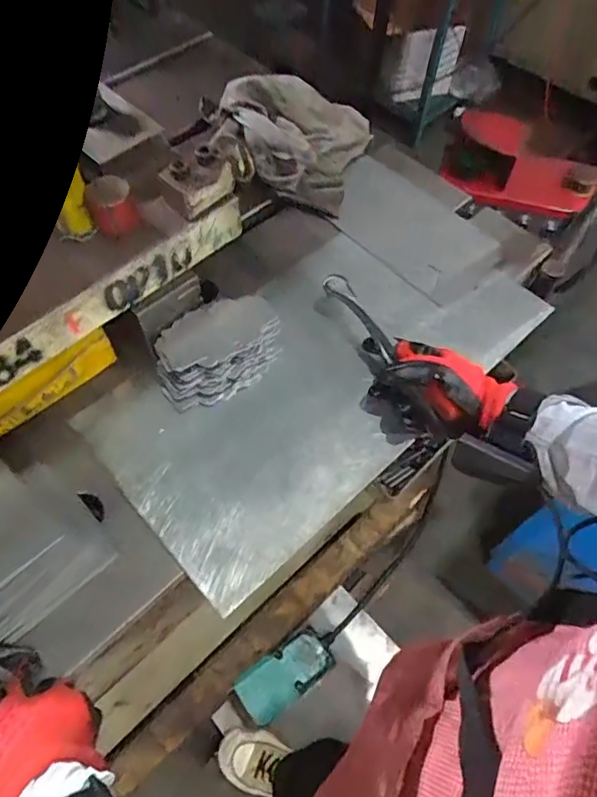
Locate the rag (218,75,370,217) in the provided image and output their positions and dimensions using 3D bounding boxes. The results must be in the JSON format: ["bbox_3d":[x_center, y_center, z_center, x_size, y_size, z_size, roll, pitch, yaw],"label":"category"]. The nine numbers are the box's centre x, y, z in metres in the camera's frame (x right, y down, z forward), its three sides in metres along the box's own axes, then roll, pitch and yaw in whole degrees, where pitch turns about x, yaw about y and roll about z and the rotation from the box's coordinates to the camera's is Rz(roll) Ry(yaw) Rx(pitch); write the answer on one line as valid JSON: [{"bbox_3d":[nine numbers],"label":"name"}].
[{"bbox_3d":[-0.007,-0.366,0.730,0.222,0.060,0.184,29,65,16],"label":"rag"}]

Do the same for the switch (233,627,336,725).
[{"bbox_3d":[-0.024,0.563,1.093,0.201,0.114,0.102,-34,65,-17],"label":"switch"}]

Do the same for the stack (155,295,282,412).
[{"bbox_3d":[-0.083,-0.052,0.570,0.143,0.056,0.091,-20,62,-11],"label":"stack"}]

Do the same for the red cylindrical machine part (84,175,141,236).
[{"bbox_3d":[-0.171,-0.177,0.486,0.042,0.040,0.045,0,60,0],"label":"red cylindrical machine part"}]

